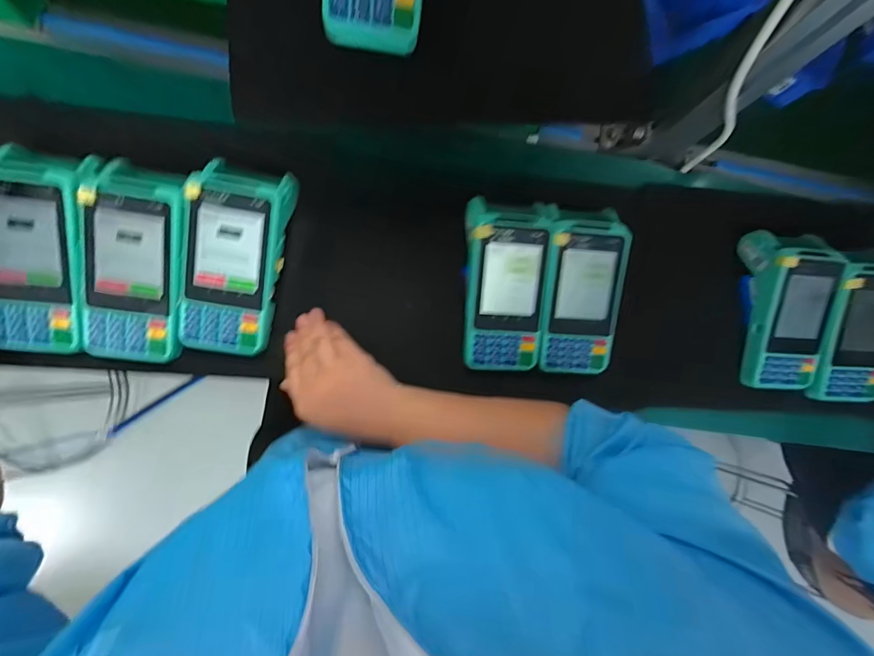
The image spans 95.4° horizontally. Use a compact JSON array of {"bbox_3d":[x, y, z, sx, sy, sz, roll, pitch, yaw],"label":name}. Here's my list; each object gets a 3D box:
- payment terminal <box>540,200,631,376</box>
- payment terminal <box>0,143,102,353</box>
[{"bbox_3d":[0.144,-0.035,0.397,0.078,0.034,0.159,2,99,-7],"label":"payment terminal"},{"bbox_3d":[-0.335,-0.065,0.337,0.078,0.036,0.166,4,96,-6],"label":"payment terminal"}]

